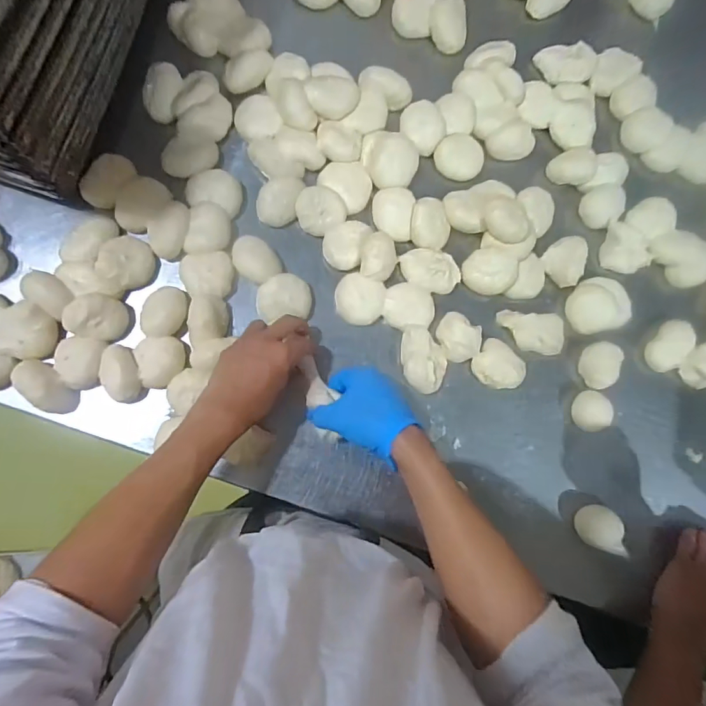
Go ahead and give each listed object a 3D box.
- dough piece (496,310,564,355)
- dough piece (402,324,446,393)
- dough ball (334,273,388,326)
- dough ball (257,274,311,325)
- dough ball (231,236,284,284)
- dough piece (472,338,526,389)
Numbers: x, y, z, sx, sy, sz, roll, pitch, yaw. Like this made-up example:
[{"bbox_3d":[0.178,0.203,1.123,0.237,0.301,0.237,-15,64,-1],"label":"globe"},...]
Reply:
[{"bbox_3d":[0.219,-0.026,0.569,0.078,0.020,0.050,7,82,-5],"label":"dough piece"},{"bbox_3d":[0.085,0.008,0.550,0.053,0.025,0.078,-2,83,-6],"label":"dough piece"},{"bbox_3d":[0.009,-0.062,0.551,0.057,0.026,0.058,1,83,-6],"label":"dough ball"},{"bbox_3d":[-0.080,-0.065,0.539,0.061,0.031,0.051,-11,84,-7],"label":"dough ball"},{"bbox_3d":[-0.113,-0.108,0.538,0.046,0.026,0.053,-29,87,-9],"label":"dough ball"},{"bbox_3d":[0.176,0.017,0.562,0.060,0.022,0.053,45,81,1],"label":"dough piece"}]

